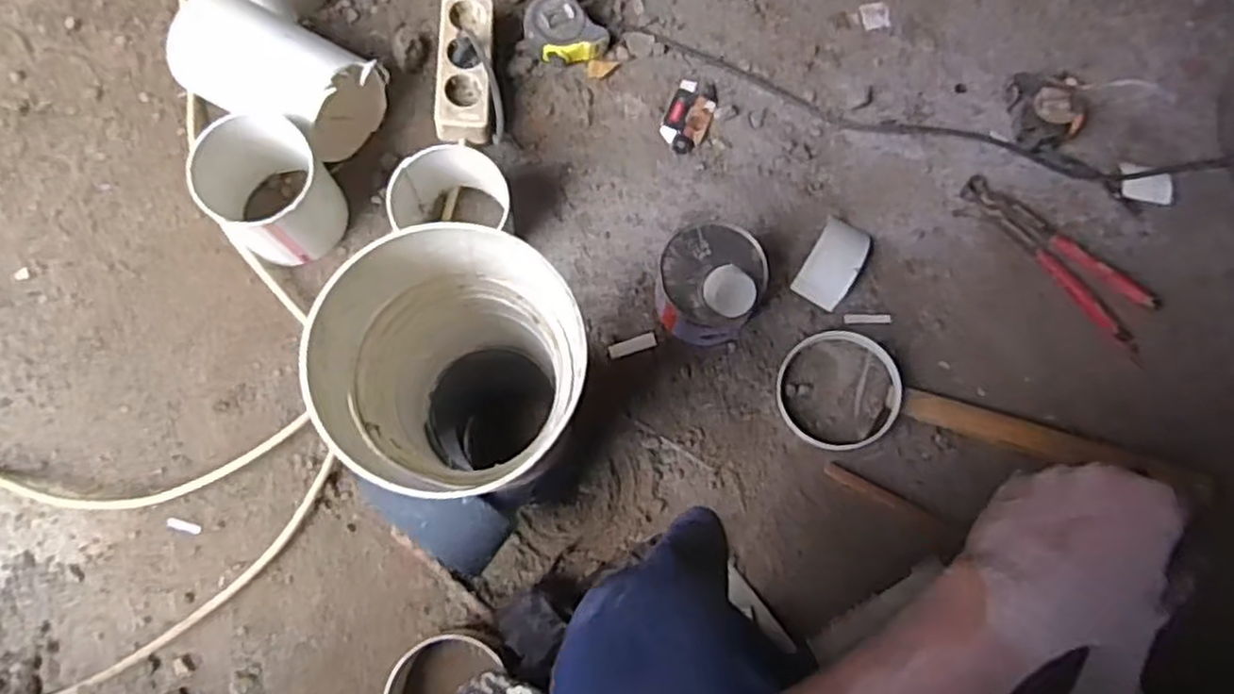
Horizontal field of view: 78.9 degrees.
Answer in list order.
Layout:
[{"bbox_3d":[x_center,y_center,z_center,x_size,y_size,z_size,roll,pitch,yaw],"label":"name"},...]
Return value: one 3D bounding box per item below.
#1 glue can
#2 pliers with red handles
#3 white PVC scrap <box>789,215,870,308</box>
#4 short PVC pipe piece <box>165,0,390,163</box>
[{"bbox_3d":[0.091,-0.062,0.724,0.097,0.131,0.094,0,75,1],"label":"glue can"},{"bbox_3d":[0.460,-0.098,0.786,0.229,0.016,0.065,44,81,9],"label":"pliers with red handles"},{"bbox_3d":[0.225,-0.086,0.781,0.050,0.033,0.091,30,77,8],"label":"white PVC scrap"},{"bbox_3d":[-0.355,-0.285,0.799,0.211,0.113,0.120,27,77,8],"label":"short PVC pipe piece"}]

